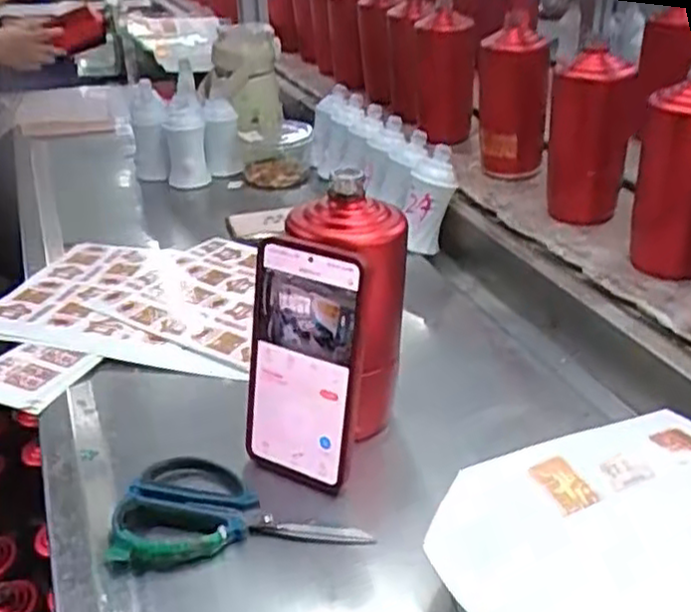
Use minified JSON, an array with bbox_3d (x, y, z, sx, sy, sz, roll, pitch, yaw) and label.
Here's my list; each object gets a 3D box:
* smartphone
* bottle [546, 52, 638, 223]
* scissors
[{"bbox_3d":[-0.032,0.041,0.504,0.082,0.164,0.012,15,19,27],"label":"smartphone"},{"bbox_3d":[0.271,-0.190,0.844,0.086,0.176,0.076,4,31,11],"label":"bottle"},{"bbox_3d":[-0.070,0.131,0.494,0.159,0.010,0.083,-4,30,-2],"label":"scissors"}]

